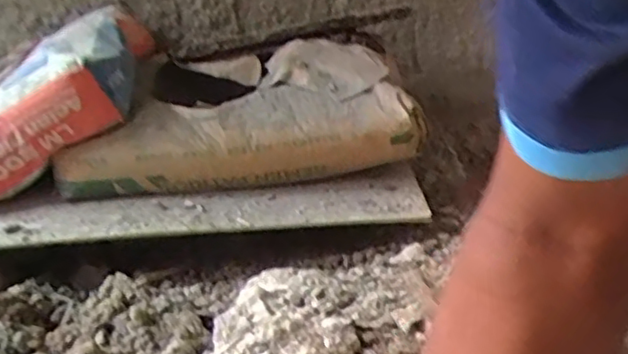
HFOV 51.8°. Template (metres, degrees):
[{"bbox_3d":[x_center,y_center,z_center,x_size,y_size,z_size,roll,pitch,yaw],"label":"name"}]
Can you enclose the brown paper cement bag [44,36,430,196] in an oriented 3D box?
[{"bbox_3d":[-0.112,-0.107,1.063,0.538,0.164,0.268,-2,23,0],"label":"brown paper cement bag"}]

